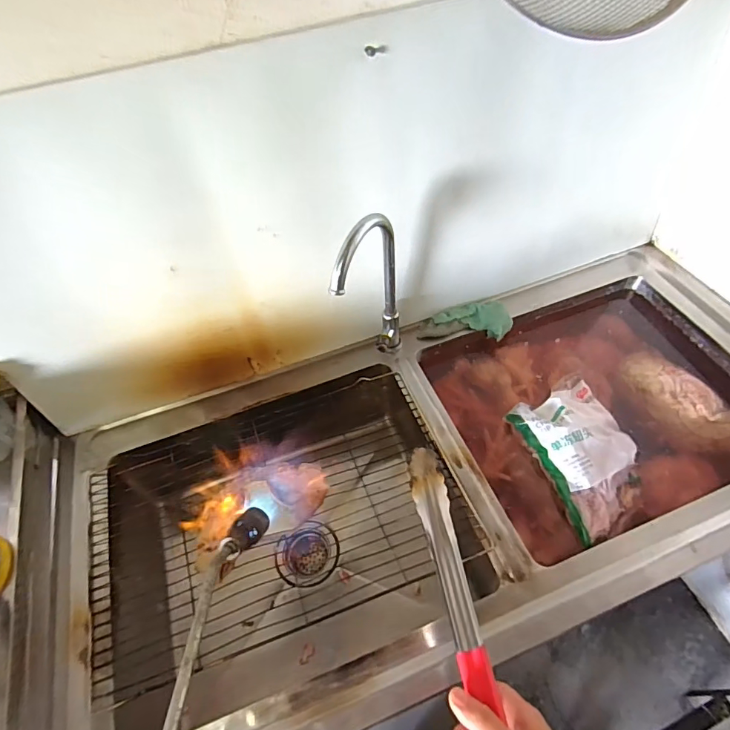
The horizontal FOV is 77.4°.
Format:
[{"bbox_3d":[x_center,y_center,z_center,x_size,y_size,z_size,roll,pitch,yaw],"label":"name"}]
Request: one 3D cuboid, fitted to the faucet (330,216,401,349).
[{"bbox_3d":[0.009,-0.079,0.676,0.032,0.294,0.146,21,58,18],"label":"faucet"}]

